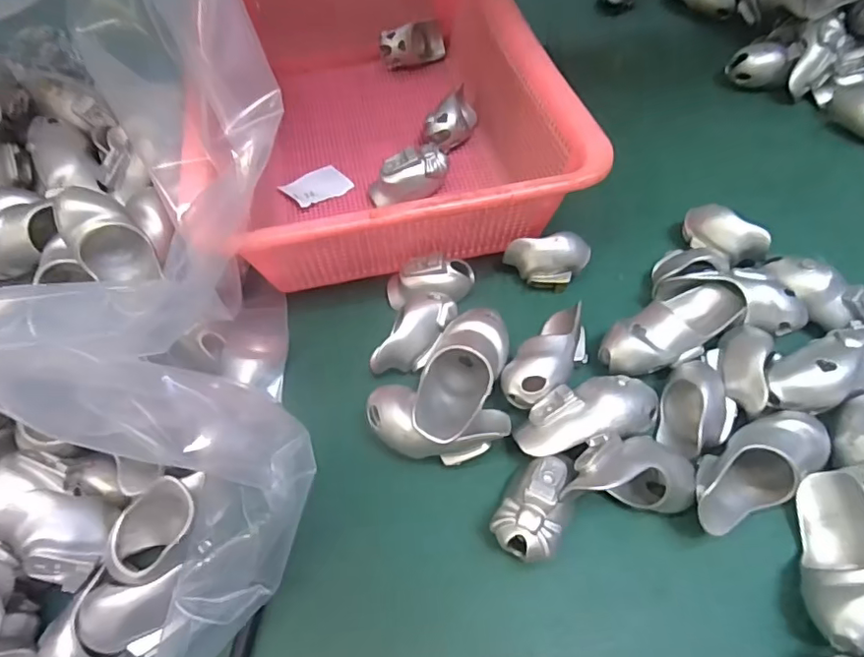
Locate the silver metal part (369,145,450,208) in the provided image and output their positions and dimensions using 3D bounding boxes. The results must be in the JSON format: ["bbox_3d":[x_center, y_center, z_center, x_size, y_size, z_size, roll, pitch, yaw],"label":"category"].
[{"bbox_3d":[-0.018,-0.115,0.426,0.060,0.039,0.026,-18,58,-9],"label":"silver metal part"}]

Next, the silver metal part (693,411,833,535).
[{"bbox_3d":[0.169,0.075,0.286,0.087,0.038,0.037,-27,60,-15],"label":"silver metal part"}]

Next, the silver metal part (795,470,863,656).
[{"bbox_3d":[0.195,0.111,0.263,0.029,0.036,0.079,12,58,9],"label":"silver metal part"}]

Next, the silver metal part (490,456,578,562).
[{"bbox_3d":[0.053,0.093,0.281,0.031,0.032,0.053,29,62,19],"label":"silver metal part"}]

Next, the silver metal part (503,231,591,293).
[{"bbox_3d":[0.078,-0.047,0.375,0.054,0.031,0.027,12,58,10],"label":"silver metal part"}]

